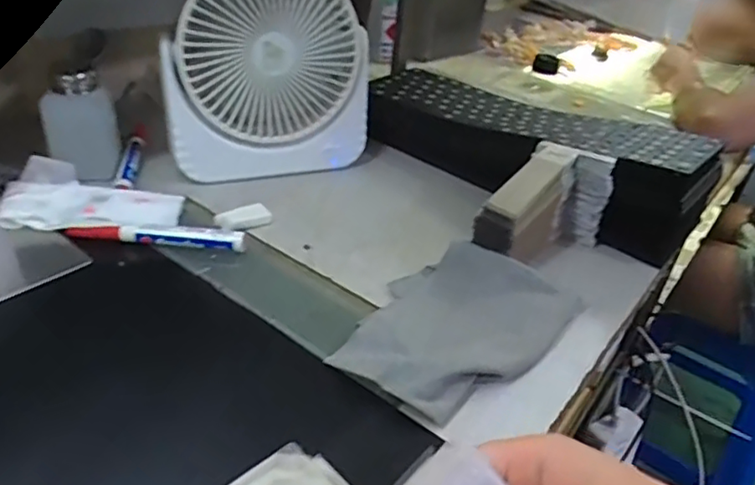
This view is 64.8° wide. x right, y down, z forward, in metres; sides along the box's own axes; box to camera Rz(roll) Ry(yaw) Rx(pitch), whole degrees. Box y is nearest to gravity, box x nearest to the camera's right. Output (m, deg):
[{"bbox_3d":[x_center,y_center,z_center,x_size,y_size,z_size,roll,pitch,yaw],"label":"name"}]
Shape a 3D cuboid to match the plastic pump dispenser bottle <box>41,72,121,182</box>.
[{"bbox_3d":[-0.277,-0.109,0.555,0.059,0.093,0.025,-11,37,-24],"label":"plastic pump dispenser bottle"}]

